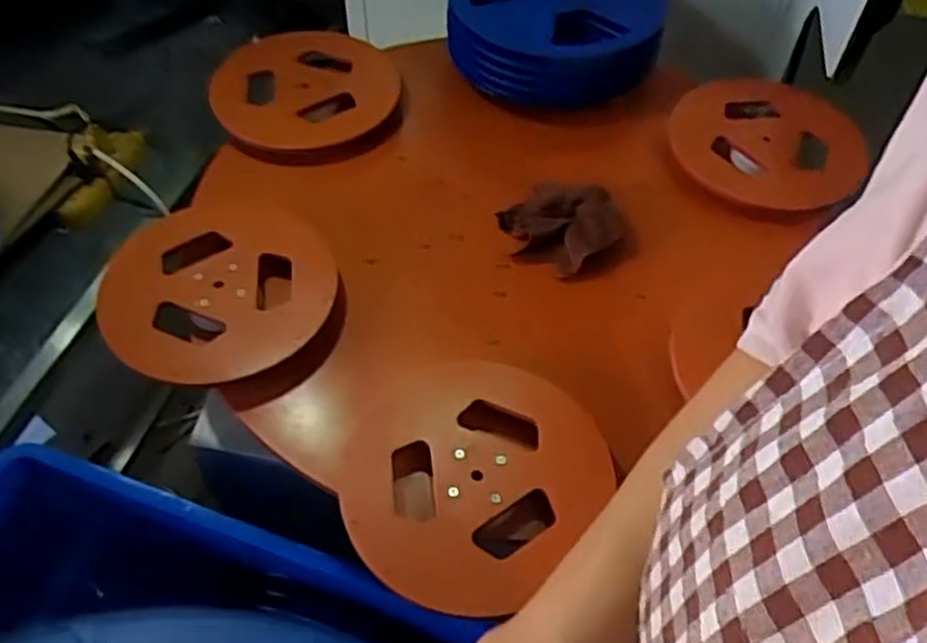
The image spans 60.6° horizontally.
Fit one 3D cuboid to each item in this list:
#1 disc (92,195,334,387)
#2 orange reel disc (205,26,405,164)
[{"bbox_3d":[-0.280,-0.043,0.922,0.262,0.020,0.237,-13,61,-23],"label":"disc"},{"bbox_3d":[-0.213,-0.312,1.123,0.262,0.054,0.216,-9,64,-16],"label":"orange reel disc"}]

